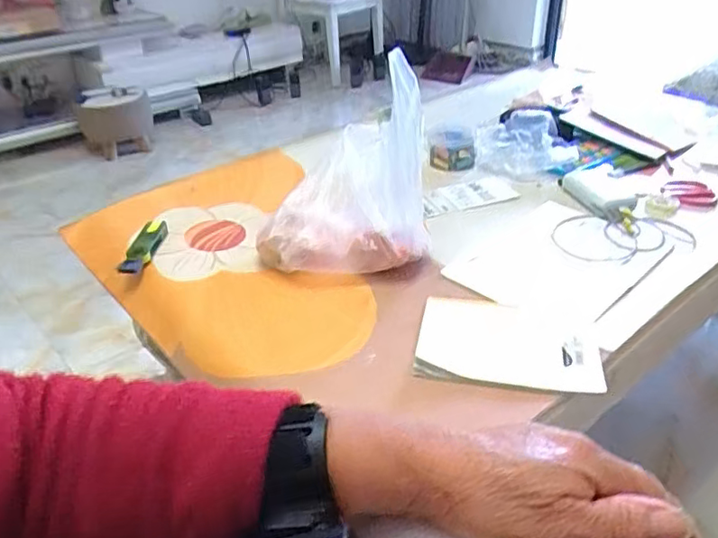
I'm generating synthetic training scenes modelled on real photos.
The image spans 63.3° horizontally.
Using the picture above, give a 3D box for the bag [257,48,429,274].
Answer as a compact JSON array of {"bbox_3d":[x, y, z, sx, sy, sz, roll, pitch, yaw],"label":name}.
[{"bbox_3d":[-0.031,-0.133,0.823,0.232,0.233,0.186,-3,34,-2],"label":"bag"}]

